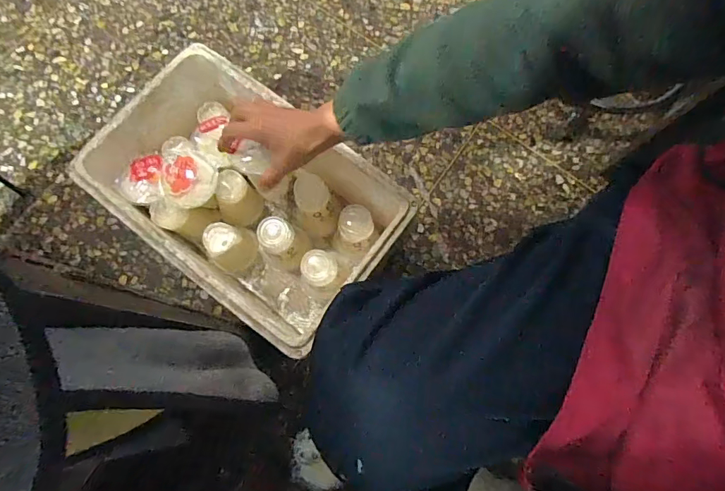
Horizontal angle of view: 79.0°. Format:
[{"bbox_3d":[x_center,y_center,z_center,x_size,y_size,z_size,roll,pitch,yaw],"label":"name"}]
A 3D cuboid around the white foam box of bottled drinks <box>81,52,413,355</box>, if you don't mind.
[{"bbox_3d":[-0.177,-0.068,0.735,0.445,0.193,0.285,37,80,7],"label":"white foam box of bottled drinks"}]

